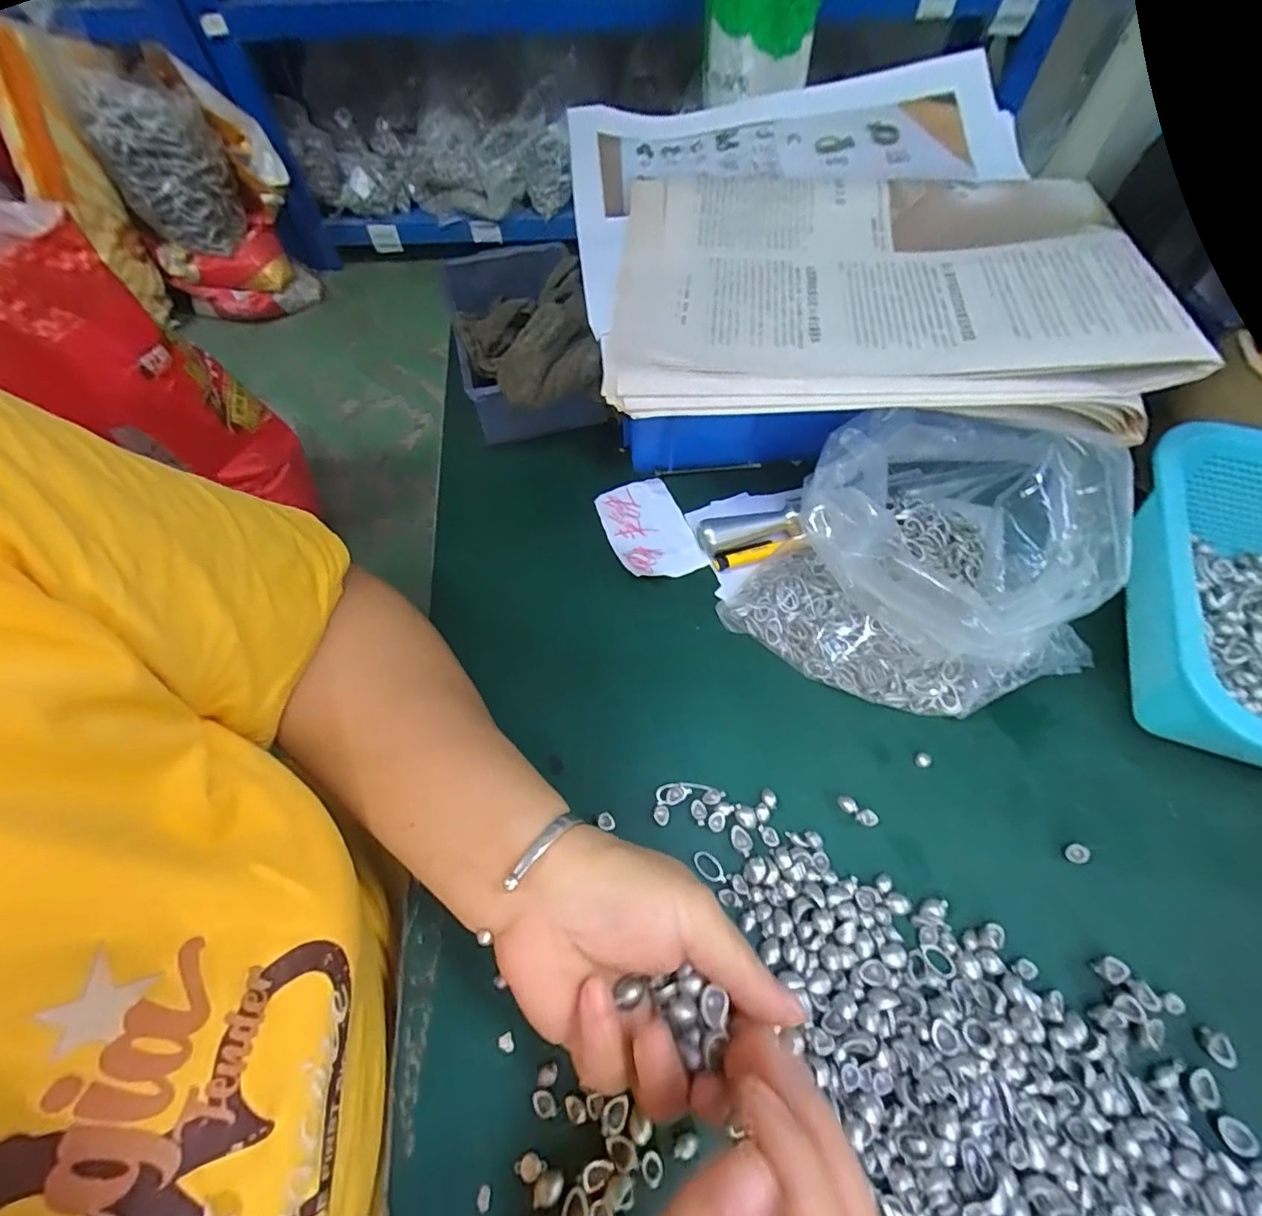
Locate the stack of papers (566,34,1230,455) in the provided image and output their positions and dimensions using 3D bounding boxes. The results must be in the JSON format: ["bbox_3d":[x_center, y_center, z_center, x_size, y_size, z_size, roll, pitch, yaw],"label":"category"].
[{"bbox_3d":[0.116,-0.241,0.349,0.299,0.040,0.343,-3,62,0],"label":"stack of papers"}]

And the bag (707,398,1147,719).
[{"bbox_3d":[0.169,-0.022,0.303,0.174,0.093,0.157,36,69,18],"label":"bag"}]

